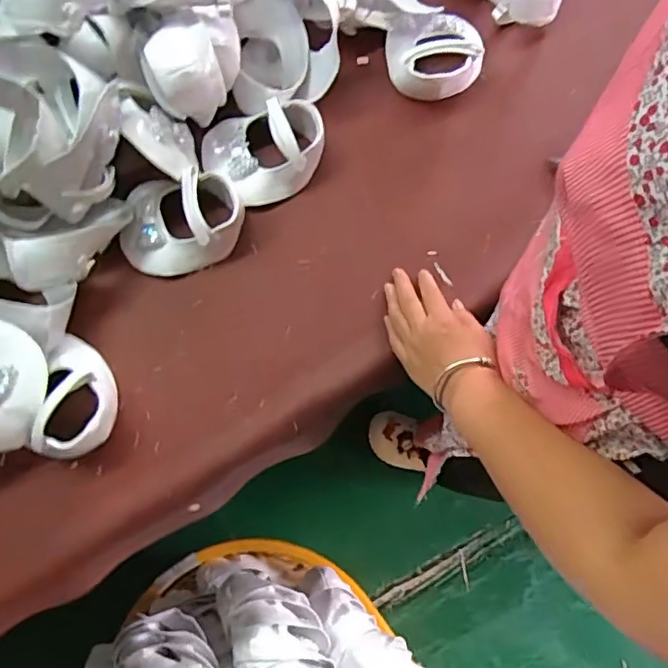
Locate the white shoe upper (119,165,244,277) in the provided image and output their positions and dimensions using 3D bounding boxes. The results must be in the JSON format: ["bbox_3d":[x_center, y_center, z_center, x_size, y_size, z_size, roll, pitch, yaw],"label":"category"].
[{"bbox_3d":[-0.169,-0.125,0.641,0.134,0.043,0.106,-9,75,-4],"label":"white shoe upper"}]

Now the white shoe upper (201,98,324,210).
[{"bbox_3d":[-0.080,-0.212,0.664,0.142,0.043,0.113,-16,76,-6],"label":"white shoe upper"}]

